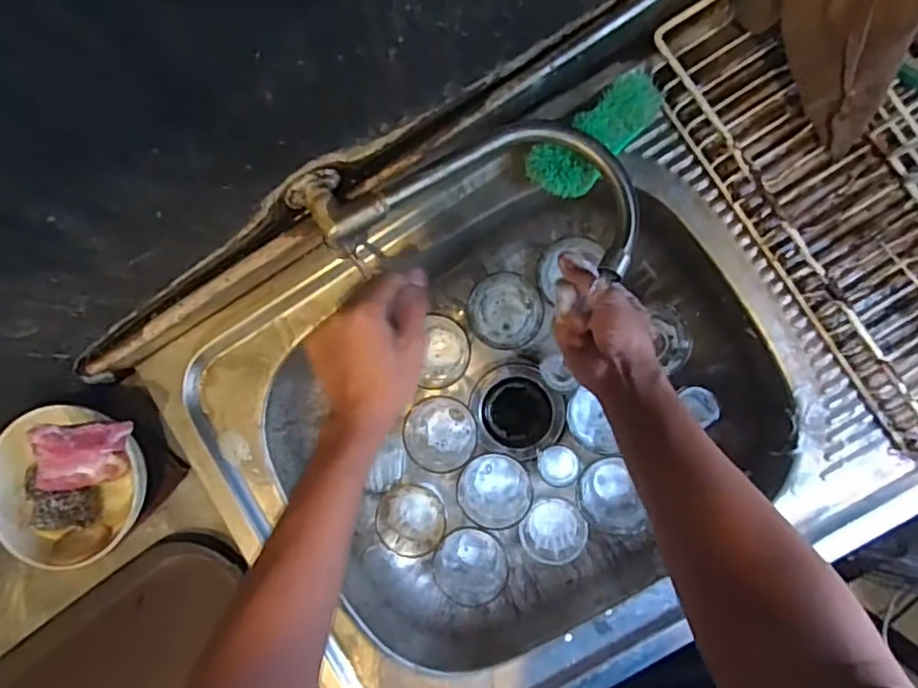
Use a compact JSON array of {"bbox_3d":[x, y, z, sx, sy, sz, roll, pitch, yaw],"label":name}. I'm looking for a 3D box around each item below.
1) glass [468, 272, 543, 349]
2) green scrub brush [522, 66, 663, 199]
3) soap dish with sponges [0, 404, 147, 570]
[{"bbox_3d":[0.051,-0.034,0.671,0.080,0.067,0.077,0,89,7],"label":"glass"},{"bbox_3d":[0.127,-0.186,0.554,0.136,0.039,0.056,-40,85,5],"label":"green scrub brush"},{"bbox_3d":[-0.372,0.134,0.580,0.137,0.108,0.146,0,89,7],"label":"soap dish with sponges"}]

